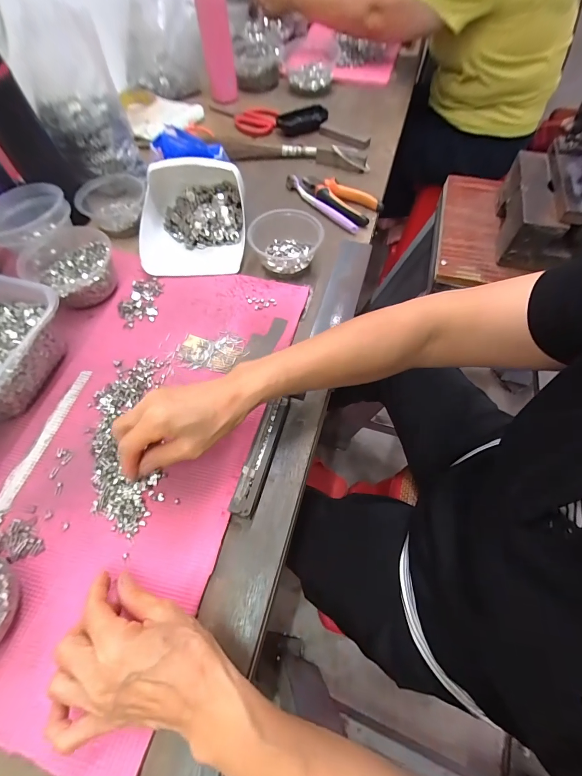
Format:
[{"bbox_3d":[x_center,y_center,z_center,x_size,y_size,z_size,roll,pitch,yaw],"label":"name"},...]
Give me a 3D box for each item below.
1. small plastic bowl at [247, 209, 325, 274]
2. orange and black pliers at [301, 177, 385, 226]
[{"bbox_3d":[-0.009,-0.218,0.496,0.109,0.045,0.089,4,63,2],"label":"small plastic bowl"},{"bbox_3d":[0.077,-0.325,0.569,0.146,0.018,0.071,28,65,16],"label":"orange and black pliers"}]

